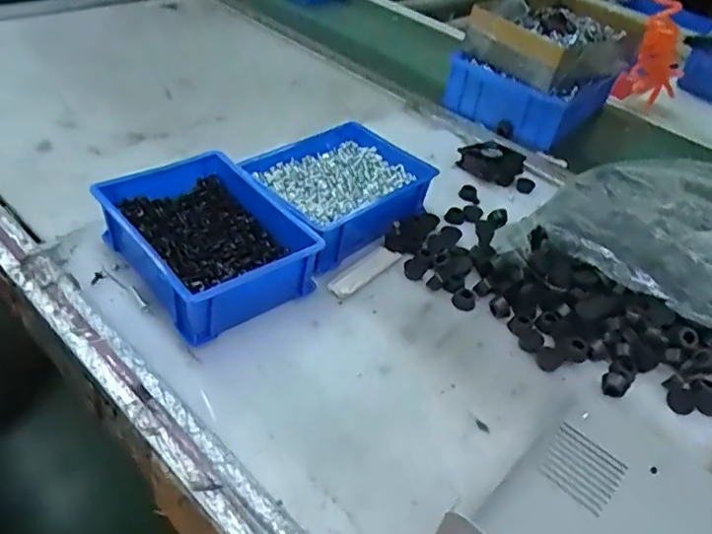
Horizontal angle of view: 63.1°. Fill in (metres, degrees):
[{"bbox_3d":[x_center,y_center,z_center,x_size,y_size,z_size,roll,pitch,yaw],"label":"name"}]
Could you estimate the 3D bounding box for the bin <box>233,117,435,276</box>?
[{"bbox_3d":[-0.018,-0.084,0.676,0.200,0.073,0.157,-26,52,-34],"label":"bin"}]

